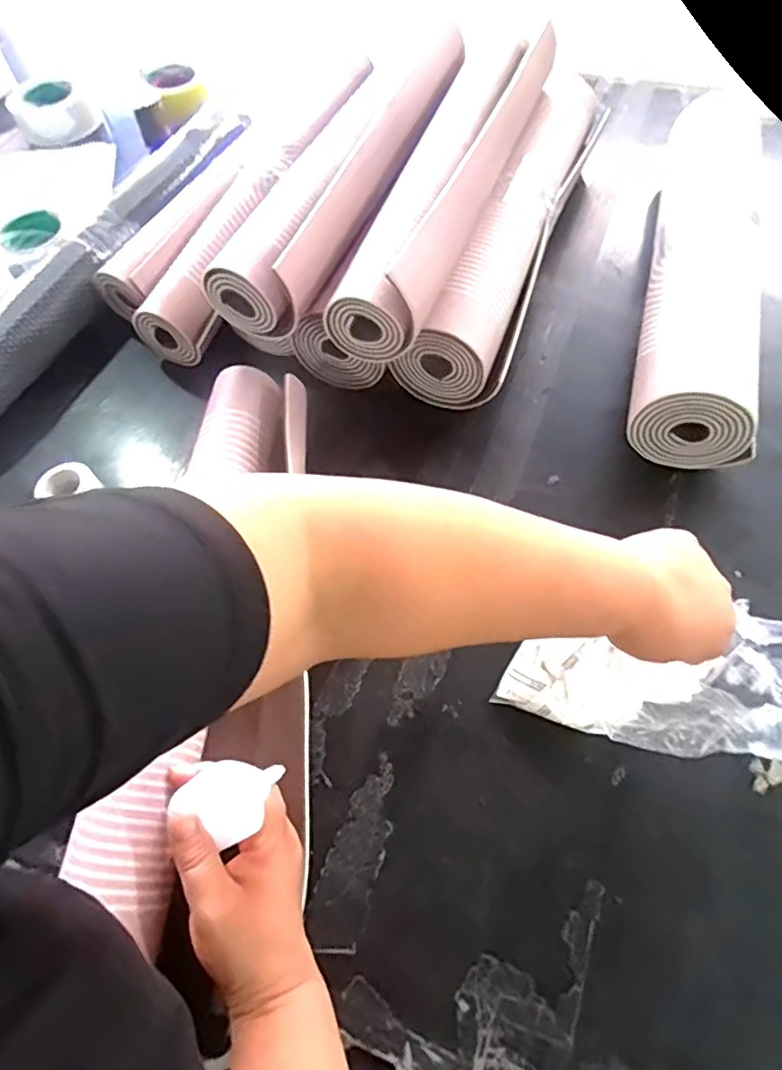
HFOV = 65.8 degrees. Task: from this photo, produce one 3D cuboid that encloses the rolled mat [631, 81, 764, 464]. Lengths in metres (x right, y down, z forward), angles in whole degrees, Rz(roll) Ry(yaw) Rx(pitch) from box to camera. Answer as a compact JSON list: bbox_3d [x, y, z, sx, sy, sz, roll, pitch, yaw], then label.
[{"bbox_3d":[0.336,-0.291,0.643,0.113,0.091,0.506,14,62,11],"label":"rolled mat"}]

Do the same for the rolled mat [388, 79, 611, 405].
[{"bbox_3d":[0.149,-0.333,0.667,0.088,0.109,0.468,22,64,14],"label":"rolled mat"}]

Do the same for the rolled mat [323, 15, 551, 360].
[{"bbox_3d":[0.062,-0.359,0.595,0.080,0.081,0.443,18,63,12],"label":"rolled mat"}]

